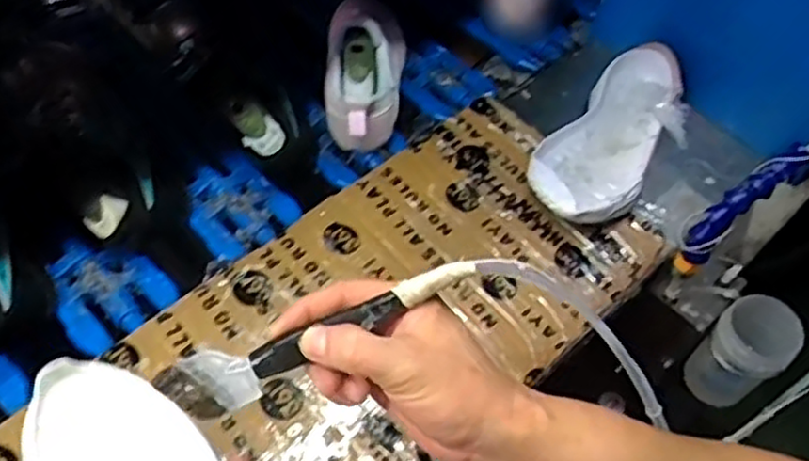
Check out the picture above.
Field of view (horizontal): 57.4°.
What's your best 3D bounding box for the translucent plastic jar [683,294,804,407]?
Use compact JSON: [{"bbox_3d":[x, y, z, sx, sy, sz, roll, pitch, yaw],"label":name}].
[{"bbox_3d":[0.341,0.125,0.744,0.075,0.105,0.071,-1,52,1],"label":"translucent plastic jar"}]

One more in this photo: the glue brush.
[{"bbox_3d":[-0.044,0.052,0.391,0.172,0.021,0.027,-26,54,-5],"label":"glue brush"}]

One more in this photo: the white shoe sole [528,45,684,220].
[{"bbox_3d":[0.198,-0.096,0.726,0.097,0.044,0.253,22,56,18],"label":"white shoe sole"}]

